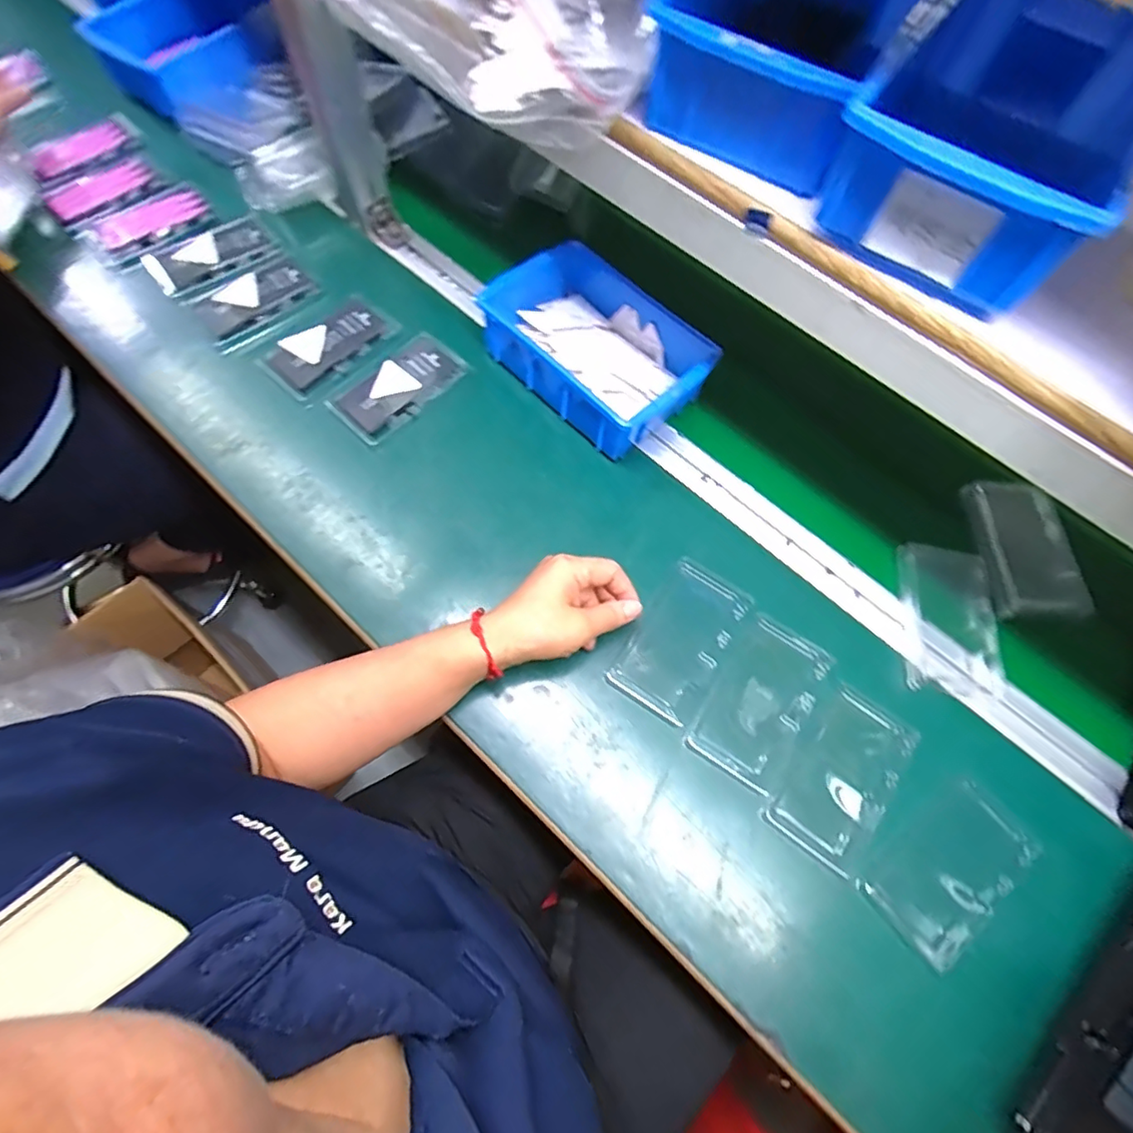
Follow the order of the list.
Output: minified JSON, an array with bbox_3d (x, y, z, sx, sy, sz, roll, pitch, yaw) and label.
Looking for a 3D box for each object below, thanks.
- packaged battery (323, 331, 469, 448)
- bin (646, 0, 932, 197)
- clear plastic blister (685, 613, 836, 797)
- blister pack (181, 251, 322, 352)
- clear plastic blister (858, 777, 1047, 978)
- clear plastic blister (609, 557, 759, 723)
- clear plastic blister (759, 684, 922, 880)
[{"bbox_3d":[-0.163,-0.177,0.559,0.068,0.010,0.127,43,71,13],"label":"packaged battery"},{"bbox_3d":[0.143,-0.326,0.362,0.128,0.089,0.202,33,69,10],"label":"bin"},{"bbox_3d":[0.158,0.106,0.458,0.074,0.006,0.128,33,69,10],"label":"clear plastic blister"},{"bbox_3d":[-0.324,-0.279,0.587,0.116,0.007,0.076,-37,74,-17],"label":"blister pack"},{"bbox_3d":[0.283,0.220,0.420,0.122,0.005,0.075,-38,75,-17],"label":"clear plastic blister"},{"bbox_3d":[0.095,0.059,0.478,0.070,0.011,0.128,33,69,10],"label":"clear plastic blister"},{"bbox_3d":[0.213,0.161,0.439,0.071,0.004,0.125,35,69,11],"label":"clear plastic blister"}]

